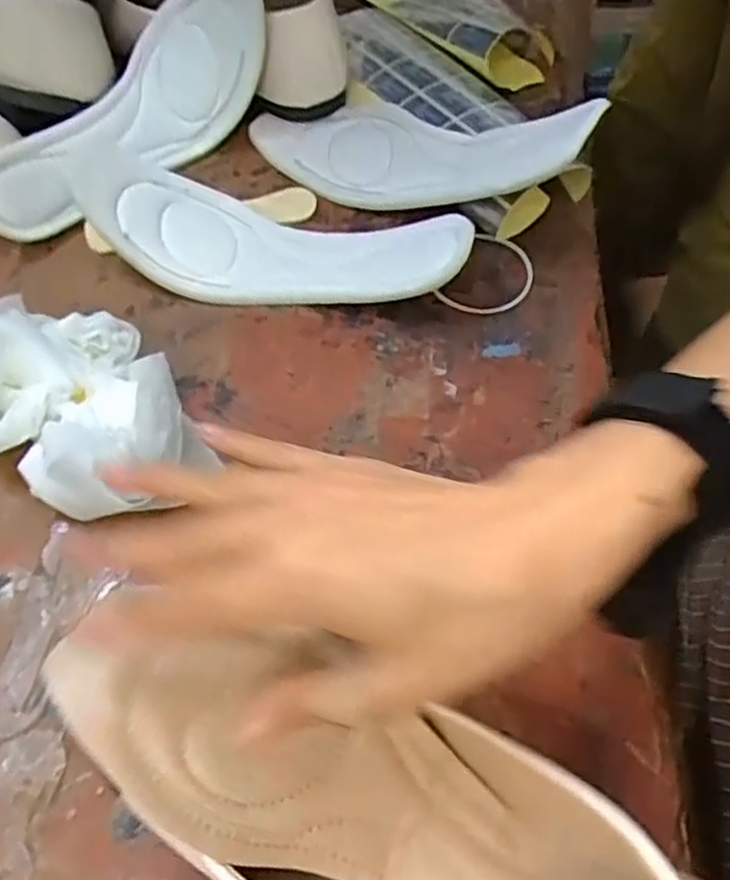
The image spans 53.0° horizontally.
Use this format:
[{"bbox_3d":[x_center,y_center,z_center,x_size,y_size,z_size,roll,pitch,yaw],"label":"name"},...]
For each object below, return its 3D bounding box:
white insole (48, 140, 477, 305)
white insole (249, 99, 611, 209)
[{"bbox_3d":[-0.058,-0.120,0.425,0.233,0.046,0.078,15,59,10],"label":"white insole"},{"bbox_3d":[0.030,-0.183,0.460,0.230,0.038,0.074,14,58,30],"label":"white insole"}]

